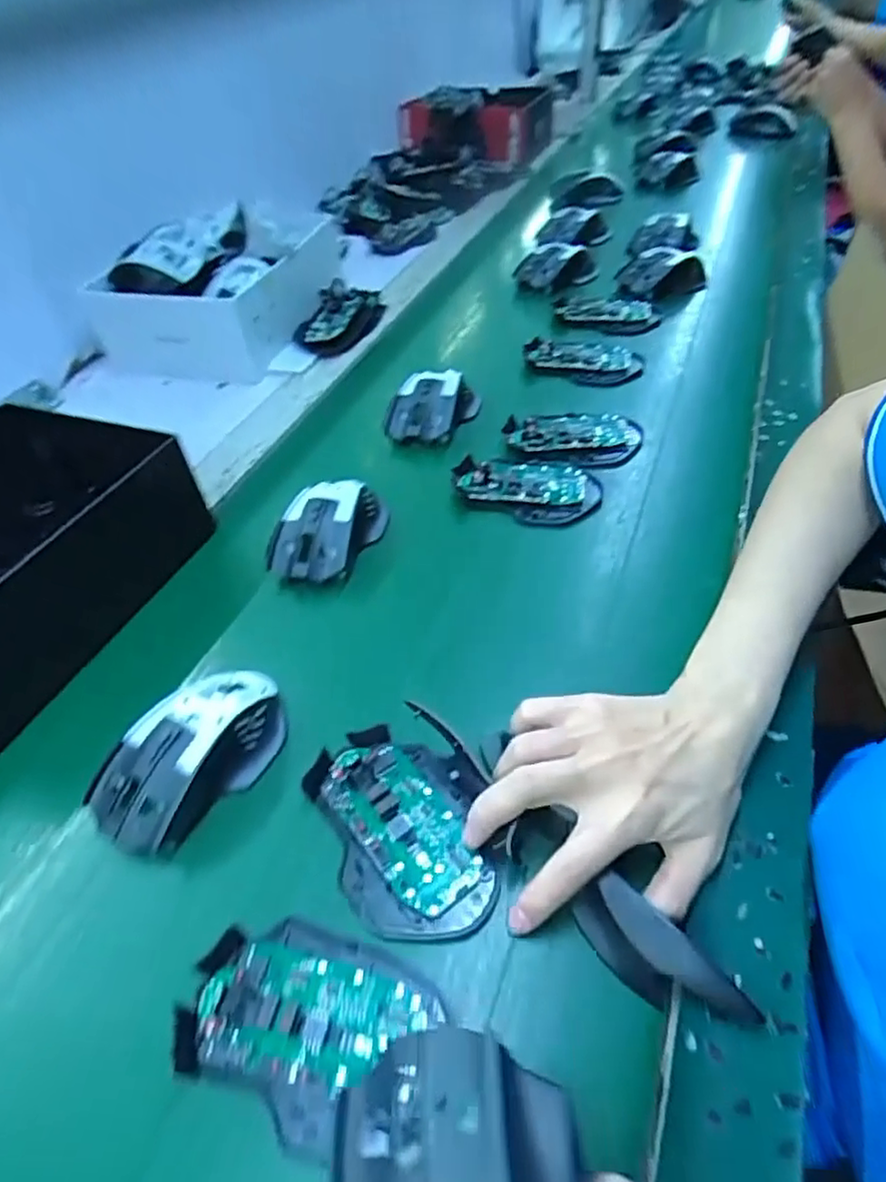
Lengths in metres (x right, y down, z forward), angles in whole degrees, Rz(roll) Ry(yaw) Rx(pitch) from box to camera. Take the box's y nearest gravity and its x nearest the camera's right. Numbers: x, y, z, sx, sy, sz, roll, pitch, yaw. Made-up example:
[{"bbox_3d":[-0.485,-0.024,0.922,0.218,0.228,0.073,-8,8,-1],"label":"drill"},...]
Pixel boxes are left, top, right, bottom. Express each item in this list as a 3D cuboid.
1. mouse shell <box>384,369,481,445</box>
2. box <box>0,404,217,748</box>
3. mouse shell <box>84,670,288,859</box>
[{"bbox_3d":[-0.010,-0.168,0.589,0.062,0.034,0.086,14,51,19],"label":"mouse shell"},{"bbox_3d":[-0.315,-0.027,0.458,0.184,0.083,0.220,15,51,20],"label":"box"},{"bbox_3d":[-0.140,0.088,0.364,0.076,0.041,0.117,20,53,23],"label":"mouse shell"}]

